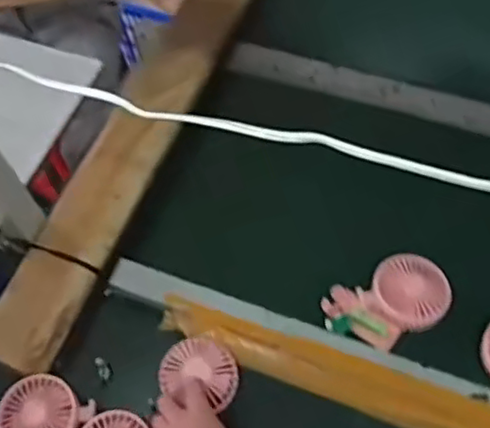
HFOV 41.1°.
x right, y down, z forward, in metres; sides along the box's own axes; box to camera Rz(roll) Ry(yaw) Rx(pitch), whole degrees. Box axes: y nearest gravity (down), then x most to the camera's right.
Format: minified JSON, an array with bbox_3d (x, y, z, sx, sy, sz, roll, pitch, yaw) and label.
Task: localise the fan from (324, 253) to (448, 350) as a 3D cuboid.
[{"bbox_3d":[0.172,0.102,0.773,0.137,0.043,0.088,-17,64,-7],"label":"fan"}]

